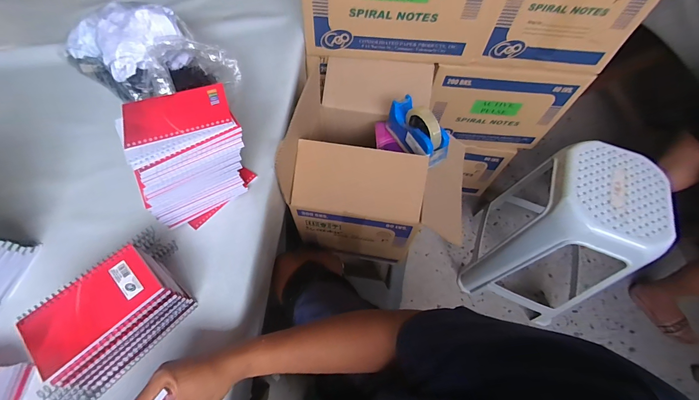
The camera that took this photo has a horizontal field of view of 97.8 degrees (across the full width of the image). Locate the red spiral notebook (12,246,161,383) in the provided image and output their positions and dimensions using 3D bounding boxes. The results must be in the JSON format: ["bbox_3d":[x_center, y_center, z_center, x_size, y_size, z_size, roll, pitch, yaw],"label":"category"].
[{"bbox_3d":[-0.292,0.119,0.347,0.084,0.009,0.130,41,66,18],"label":"red spiral notebook"}]

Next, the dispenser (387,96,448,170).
[{"bbox_3d":[0.151,-0.160,0.674,0.058,0.107,0.160,-23,64,-15],"label":"dispenser"}]

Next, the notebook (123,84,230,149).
[{"bbox_3d":[-0.227,-0.114,0.402,0.128,0.004,0.077,-18,63,-13],"label":"notebook"}]

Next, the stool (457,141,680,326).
[{"bbox_3d":[0.675,0.094,1.046,0.294,0.578,0.434,23,62,10],"label":"stool"}]

